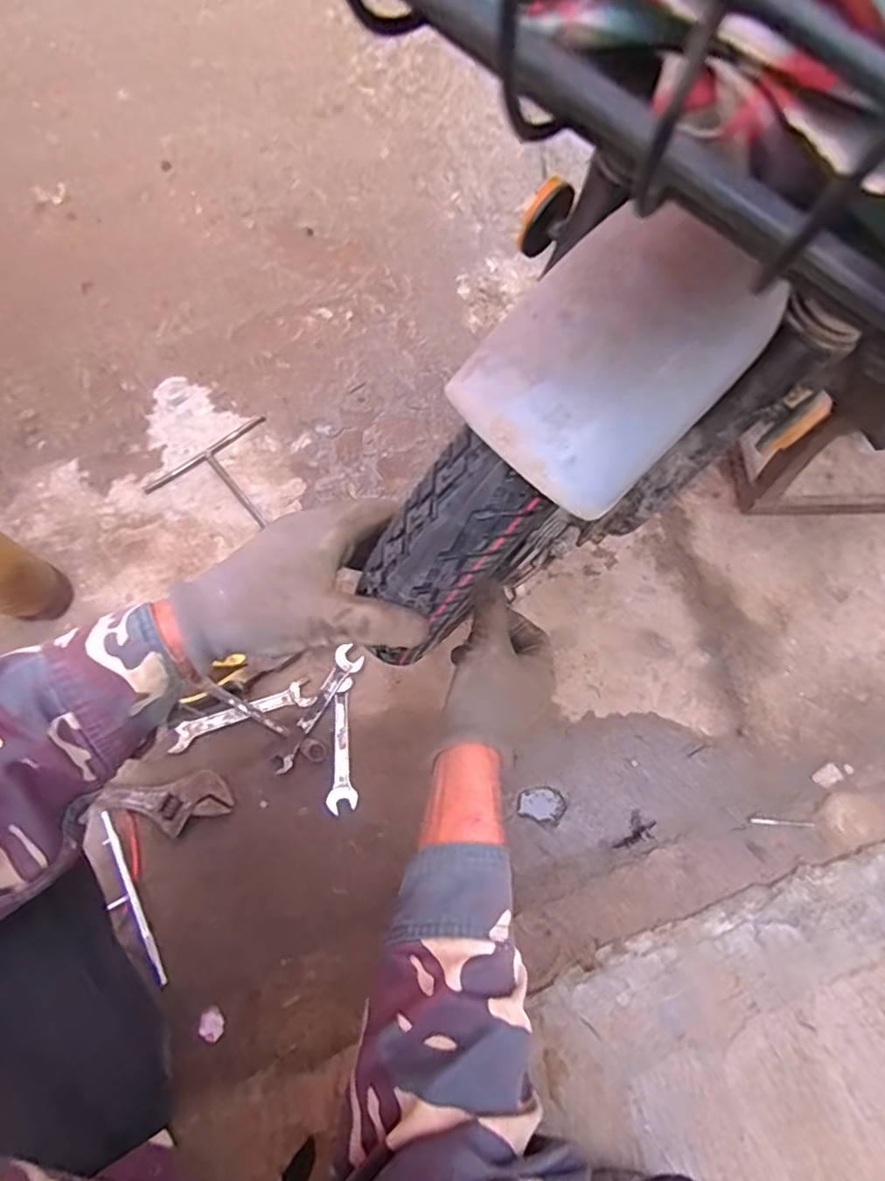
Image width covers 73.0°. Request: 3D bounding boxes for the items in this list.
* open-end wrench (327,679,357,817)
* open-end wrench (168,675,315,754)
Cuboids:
[{"bbox_3d":[-0.112,0.174,0.675,0.029,0.007,0.143,-2,74,1],"label":"open-end wrench"},{"bbox_3d":[-0.232,0.145,0.690,0.168,0.007,0.031,-21,75,-4],"label":"open-end wrench"}]

